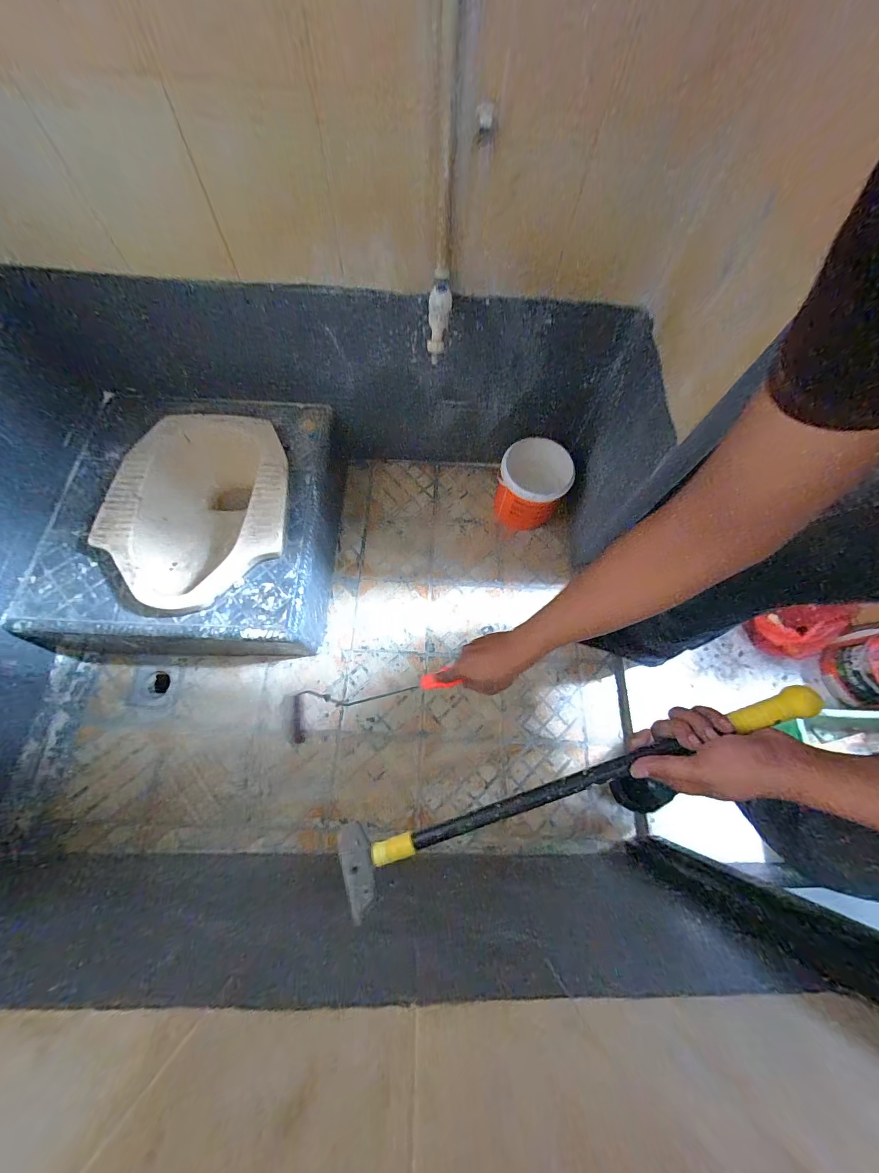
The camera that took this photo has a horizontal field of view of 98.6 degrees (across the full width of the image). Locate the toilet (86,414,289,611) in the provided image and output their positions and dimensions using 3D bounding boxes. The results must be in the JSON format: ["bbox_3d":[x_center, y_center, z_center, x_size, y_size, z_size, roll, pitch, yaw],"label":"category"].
[{"bbox_3d":[-0.542,-0.169,0.898,0.360,0.140,0.476,-5,70,-5],"label":"toilet"}]

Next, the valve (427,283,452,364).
[{"bbox_3d":[-0.002,-0.478,0.692,0.033,0.130,0.031,24,71,6],"label":"valve"}]

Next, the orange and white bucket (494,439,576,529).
[{"bbox_3d":[0.254,-0.278,1.077,0.174,0.210,0.172,1,70,-3],"label":"orange and white bucket"}]

